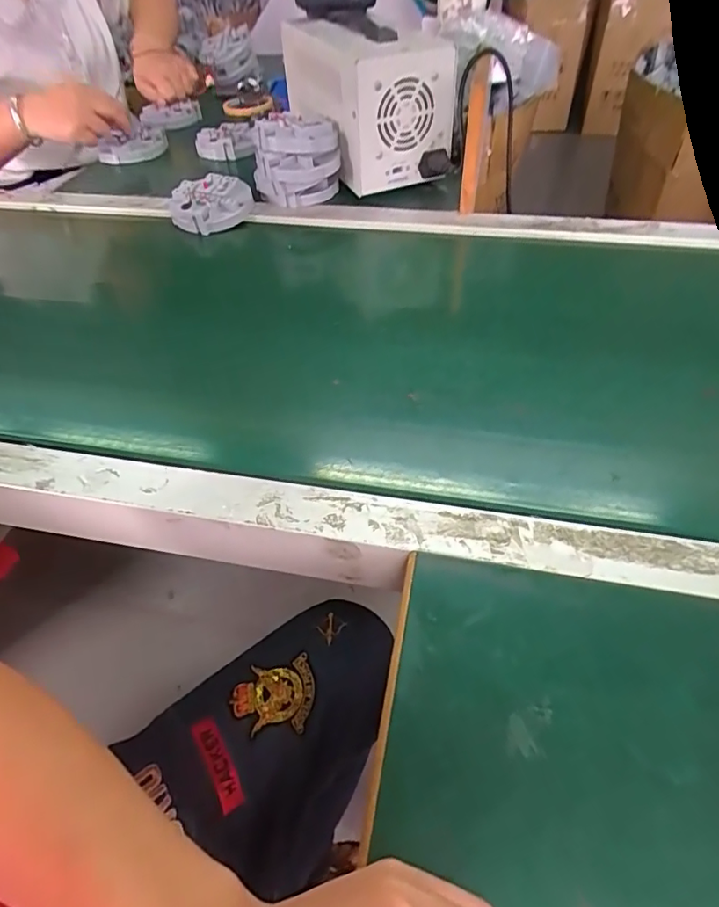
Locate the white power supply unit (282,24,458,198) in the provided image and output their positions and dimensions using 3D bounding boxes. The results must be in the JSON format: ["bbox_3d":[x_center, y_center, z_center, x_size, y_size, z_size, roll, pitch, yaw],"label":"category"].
[{"bbox_3d":[0.003,-0.464,0.706,0.142,0.157,0.250,-20,50,-15],"label":"white power supply unit"}]

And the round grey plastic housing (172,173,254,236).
[{"bbox_3d":[-0.194,-0.327,0.677,0.098,0.034,0.095,-21,51,-15],"label":"round grey plastic housing"}]

